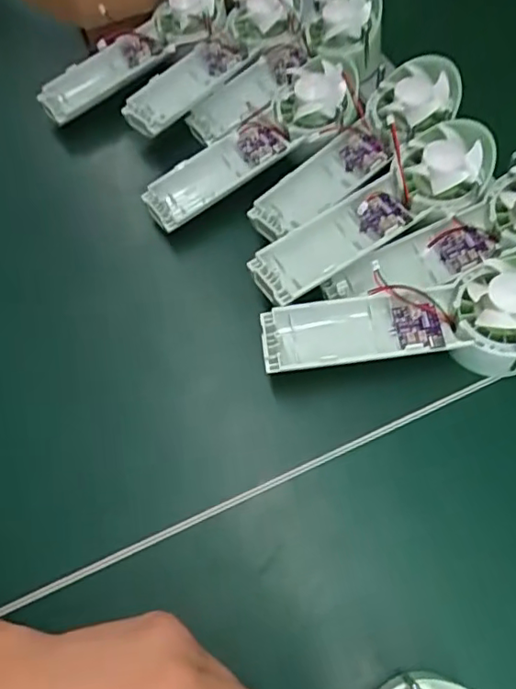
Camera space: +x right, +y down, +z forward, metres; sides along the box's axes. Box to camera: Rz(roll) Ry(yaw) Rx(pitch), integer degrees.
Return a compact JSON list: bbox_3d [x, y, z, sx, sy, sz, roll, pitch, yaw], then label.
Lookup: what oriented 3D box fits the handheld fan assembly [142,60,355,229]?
[{"bbox_3d":[-0.005,-0.147,0.421,0.171,0.028,0.055,-35,63,1],"label":"handheld fan assembly"}]

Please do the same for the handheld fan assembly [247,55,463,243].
[{"bbox_3d":[0.069,-0.137,0.400,0.173,0.039,0.058,-38,65,-17],"label":"handheld fan assembly"}]

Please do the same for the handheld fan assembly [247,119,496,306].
[{"bbox_3d":[0.074,-0.086,0.379,0.173,0.042,0.060,-29,63,-13],"label":"handheld fan assembly"}]

